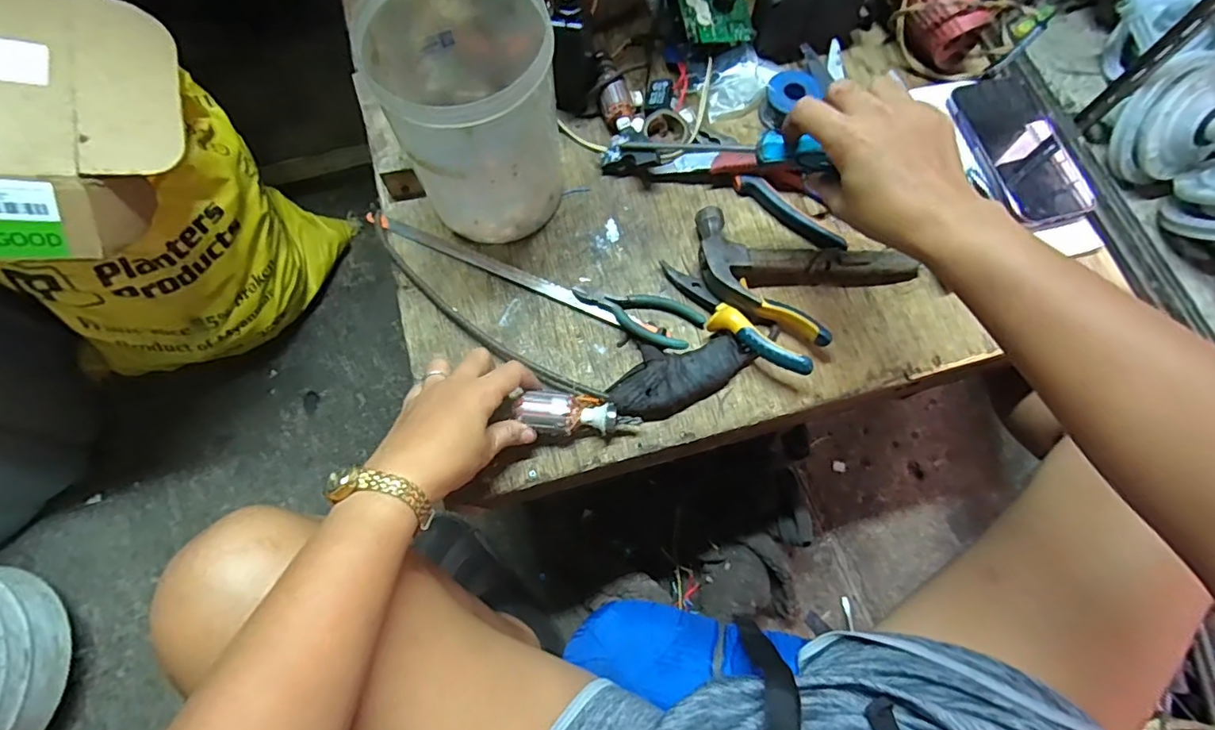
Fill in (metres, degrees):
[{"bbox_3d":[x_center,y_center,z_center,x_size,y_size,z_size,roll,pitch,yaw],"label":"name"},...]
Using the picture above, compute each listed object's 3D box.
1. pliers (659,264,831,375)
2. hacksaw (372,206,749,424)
[{"bbox_3d":[0.116,-0.046,0.480,0.145,0.036,0.054,37,76,10],"label":"pliers"},{"bbox_3d":[-0.061,-0.037,0.489,0.357,0.027,0.094,20,74,5],"label":"hacksaw"}]

